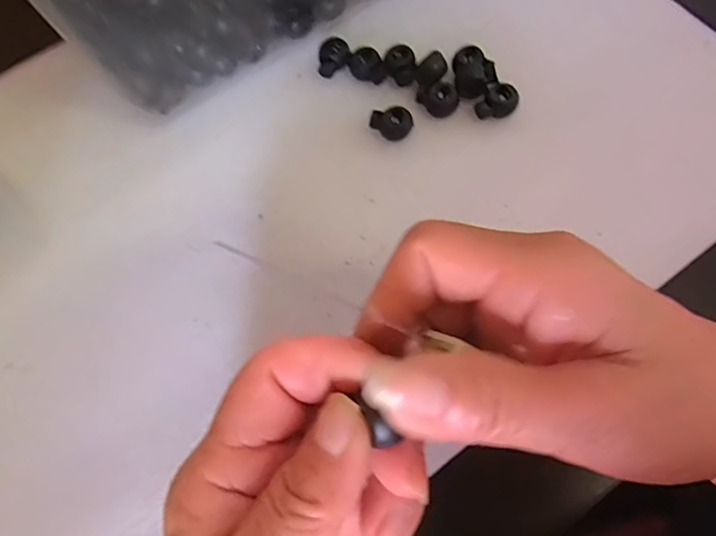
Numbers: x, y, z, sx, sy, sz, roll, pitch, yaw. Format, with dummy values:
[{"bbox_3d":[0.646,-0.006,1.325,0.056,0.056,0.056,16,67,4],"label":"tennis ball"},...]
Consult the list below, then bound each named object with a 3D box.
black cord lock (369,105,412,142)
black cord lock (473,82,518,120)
[{"bbox_3d":[0.019,-0.081,0.290,0.023,0.012,0.016,2,68,4],"label":"black cord lock"},{"bbox_3d":[0.080,-0.094,0.292,0.022,0.010,0.018,-43,72,-13],"label":"black cord lock"}]

